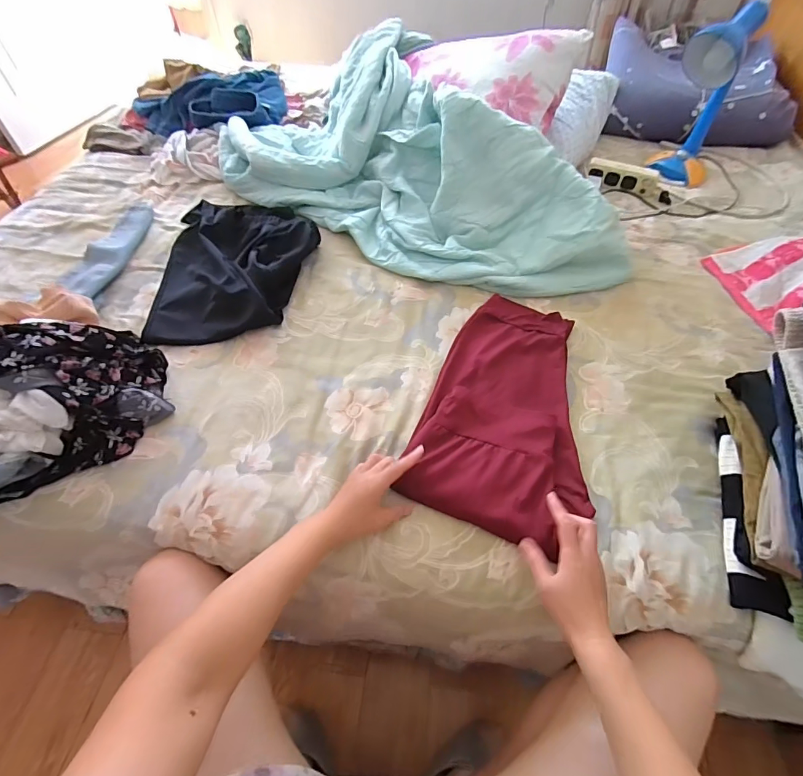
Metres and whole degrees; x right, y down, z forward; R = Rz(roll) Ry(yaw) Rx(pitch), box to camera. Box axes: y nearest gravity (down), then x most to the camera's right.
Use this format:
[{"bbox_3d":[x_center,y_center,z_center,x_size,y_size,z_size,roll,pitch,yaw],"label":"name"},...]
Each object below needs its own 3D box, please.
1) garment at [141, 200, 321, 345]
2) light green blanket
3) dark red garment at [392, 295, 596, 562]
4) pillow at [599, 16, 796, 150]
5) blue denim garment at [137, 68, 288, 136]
[{"bbox_3d":[-0.337,-0.277,0.891,0.318,0.058,0.432,-6,54,-5],"label":"garment"},{"bbox_3d":[-0.013,-0.481,0.951,0.570,0.207,0.917,-27,58,-19],"label":"light green blanket"},{"bbox_3d":[0.178,0.013,0.689,0.244,0.035,0.439,18,55,13],"label":"dark red garment"},{"bbox_3d":[0.869,-0.910,1.298,0.479,0.157,0.452,11,54,8],"label":"pillow"},{"bbox_3d":[-0.543,-0.815,1.243,0.413,0.089,0.295,-18,55,-13],"label":"blue denim garment"}]

